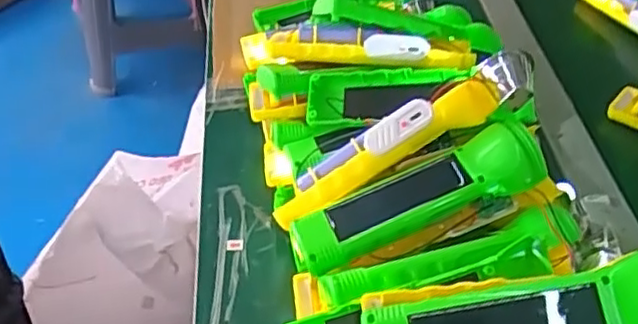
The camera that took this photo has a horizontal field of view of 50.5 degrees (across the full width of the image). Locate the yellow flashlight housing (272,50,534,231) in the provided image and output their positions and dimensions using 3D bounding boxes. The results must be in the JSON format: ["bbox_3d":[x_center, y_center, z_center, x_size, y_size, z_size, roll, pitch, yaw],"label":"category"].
[{"bbox_3d":[0.052,-0.018,0.448,0.195,0.033,0.038,-31,47,5],"label":"yellow flashlight housing"}]

